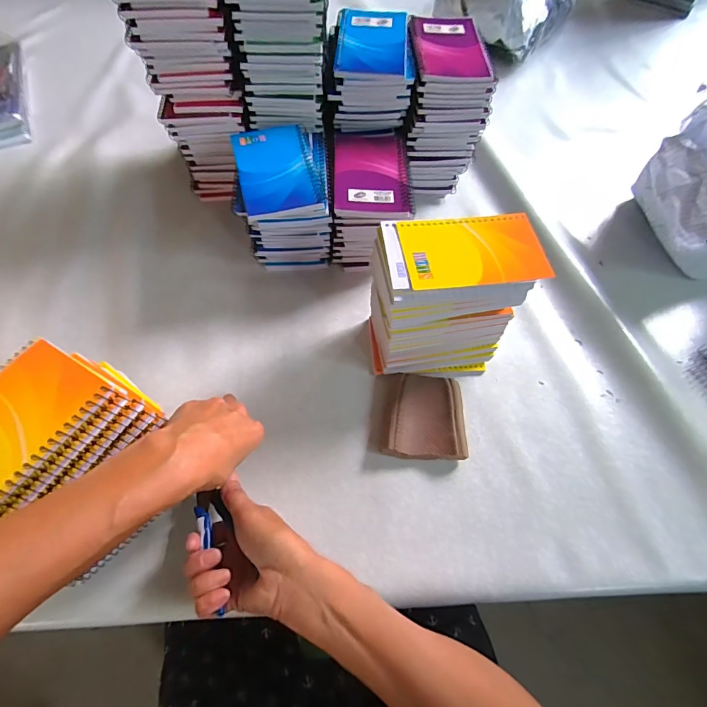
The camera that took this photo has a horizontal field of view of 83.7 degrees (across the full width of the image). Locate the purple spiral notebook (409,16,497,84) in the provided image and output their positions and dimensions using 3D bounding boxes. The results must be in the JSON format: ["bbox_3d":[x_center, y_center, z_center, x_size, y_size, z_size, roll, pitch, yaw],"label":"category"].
[{"bbox_3d":[0.113,-0.368,0.475,0.085,0.010,0.133,-4,62,-4],"label":"purple spiral notebook"}]

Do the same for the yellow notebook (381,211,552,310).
[{"bbox_3d":[0.101,-0.090,0.364,0.147,0.015,0.084,-7,63,-6],"label":"yellow notebook"}]

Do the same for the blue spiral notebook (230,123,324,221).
[{"bbox_3d":[-0.085,-0.204,0.438,0.083,0.011,0.124,-13,68,-8],"label":"blue spiral notebook"}]

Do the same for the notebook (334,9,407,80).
[{"bbox_3d":[0.021,-0.368,0.466,0.083,0.015,0.126,2,61,0],"label":"notebook"}]

